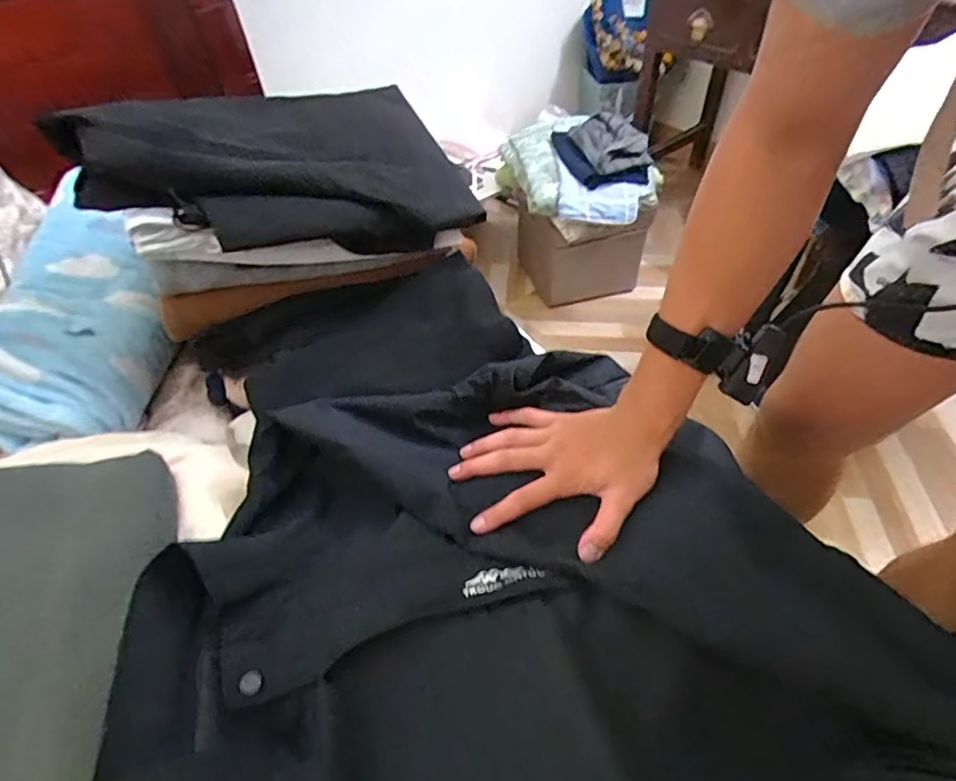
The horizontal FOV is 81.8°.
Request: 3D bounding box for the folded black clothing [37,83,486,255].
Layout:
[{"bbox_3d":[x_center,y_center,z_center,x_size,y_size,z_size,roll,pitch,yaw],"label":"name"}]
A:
[{"bbox_3d":[-0.239,-0.260,0.644,0.397,0.145,0.264,-20,51,-14],"label":"folded black clothing"}]

